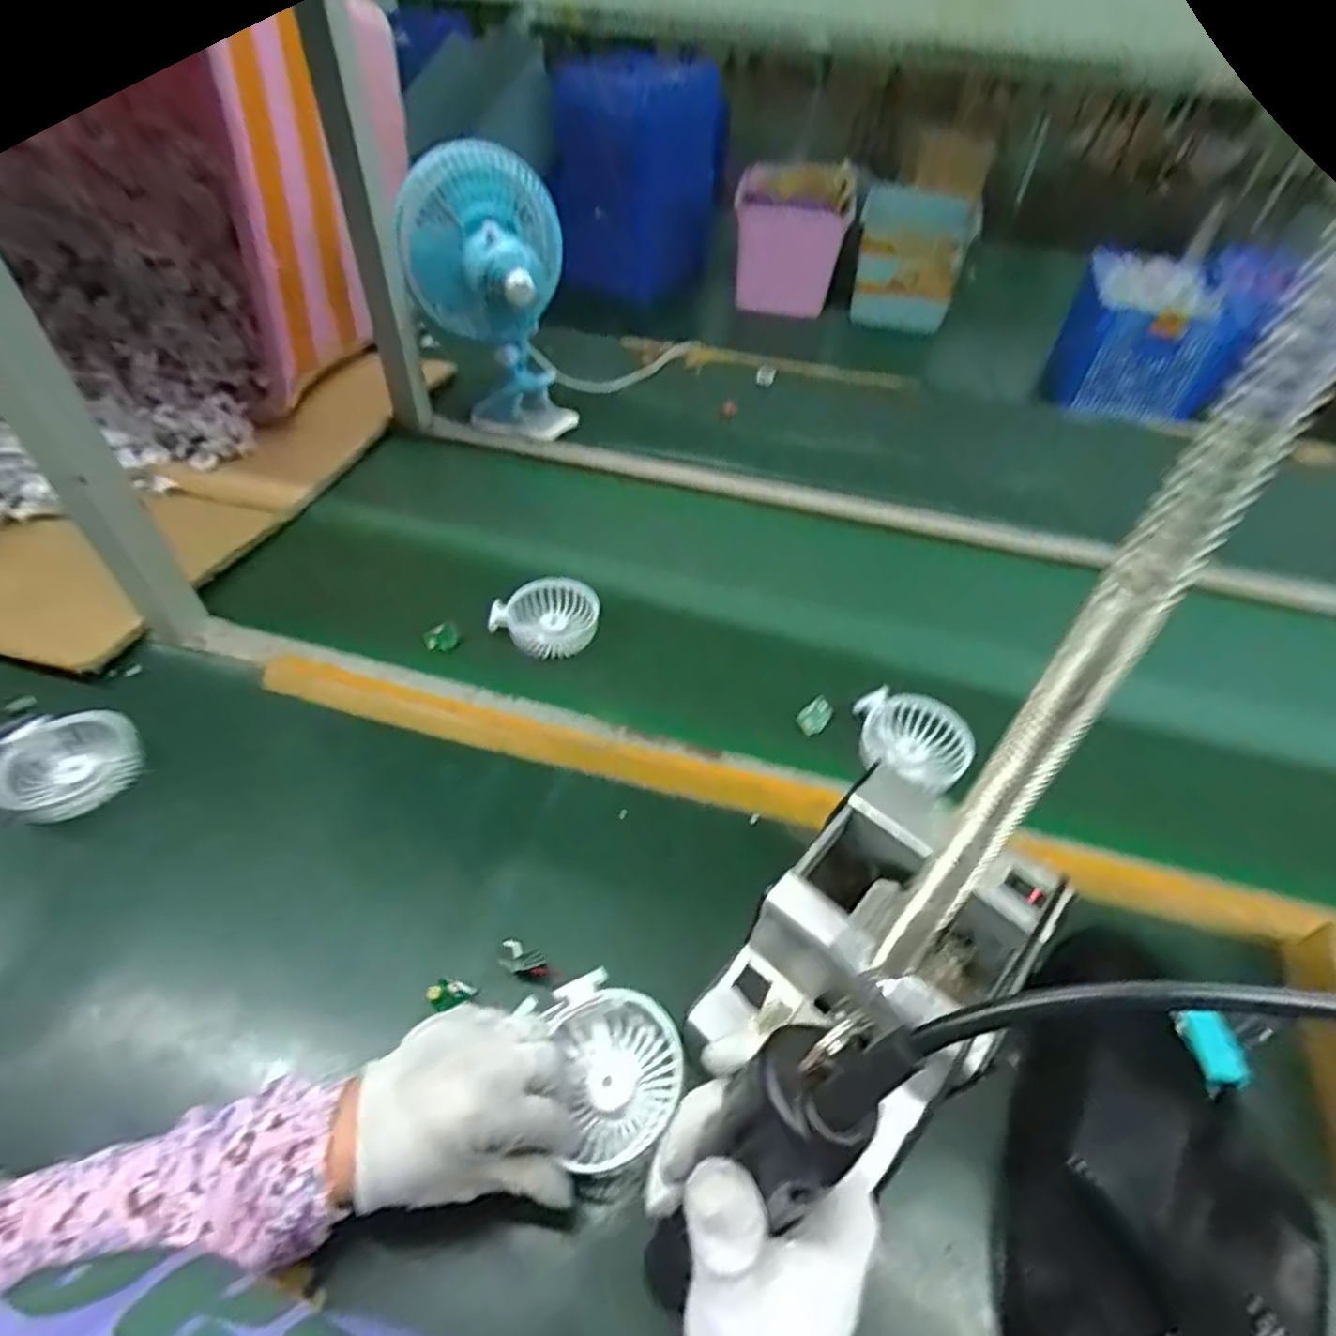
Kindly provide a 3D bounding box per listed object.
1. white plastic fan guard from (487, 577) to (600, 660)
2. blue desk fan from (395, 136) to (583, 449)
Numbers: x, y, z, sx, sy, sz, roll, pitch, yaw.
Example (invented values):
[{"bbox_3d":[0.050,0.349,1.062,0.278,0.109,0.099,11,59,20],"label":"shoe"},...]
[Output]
[{"bbox_3d":[-0.122,-0.045,0.693,0.104,0.038,0.091,-2,48,-3],"label":"white plastic fan guard"},{"bbox_3d":[-0.226,-0.463,0.885,0.190,0.306,0.175,-8,49,-9],"label":"blue desk fan"}]

